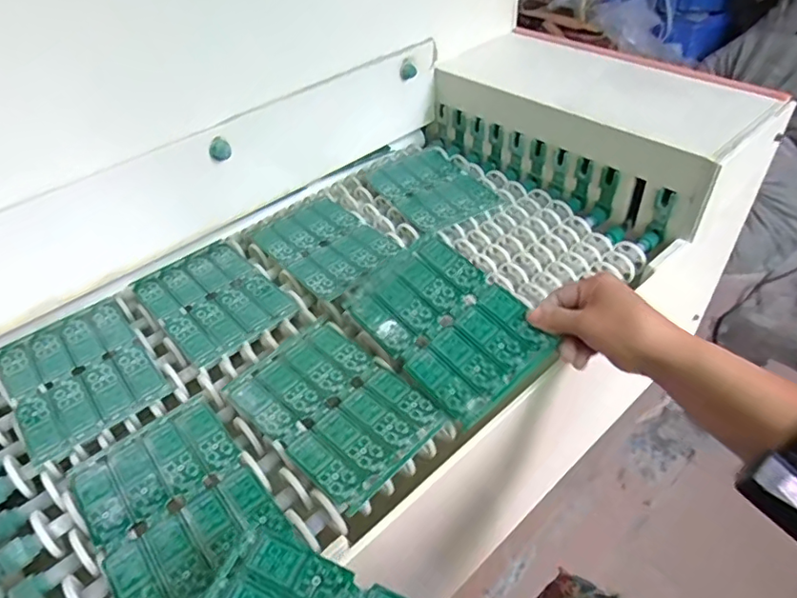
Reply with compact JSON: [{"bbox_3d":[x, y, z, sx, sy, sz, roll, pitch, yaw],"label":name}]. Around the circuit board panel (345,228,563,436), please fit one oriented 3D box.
[{"bbox_3d":[0.045,0.021,0.516,0.119,0.007,0.174,-39,60,-11],"label":"circuit board panel"}]

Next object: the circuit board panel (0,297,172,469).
[{"bbox_3d":[-0.311,0.069,0.540,0.120,0.009,0.167,-31,48,-25],"label":"circuit board panel"}]

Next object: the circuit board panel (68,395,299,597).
[{"bbox_3d":[-0.170,0.159,0.427,0.121,0.006,0.175,-32,49,-26],"label":"circuit board panel"}]

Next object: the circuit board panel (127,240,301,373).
[{"bbox_3d":[-0.206,-0.003,0.610,0.119,0.010,0.166,-33,49,-26],"label":"circuit board panel"}]

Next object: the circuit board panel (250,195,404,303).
[{"bbox_3d":[-0.088,-0.069,0.670,0.126,0.009,0.163,-34,50,-27],"label":"circuit board panel"}]

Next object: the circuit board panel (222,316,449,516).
[{"bbox_3d":[-0.059,0.091,0.491,0.118,0.010,0.174,-36,51,-29],"label":"circuit board panel"}]

